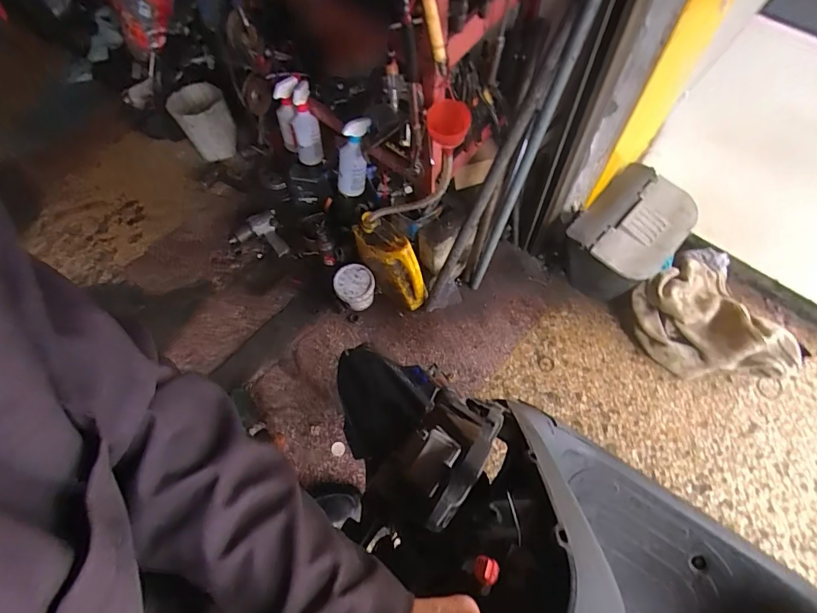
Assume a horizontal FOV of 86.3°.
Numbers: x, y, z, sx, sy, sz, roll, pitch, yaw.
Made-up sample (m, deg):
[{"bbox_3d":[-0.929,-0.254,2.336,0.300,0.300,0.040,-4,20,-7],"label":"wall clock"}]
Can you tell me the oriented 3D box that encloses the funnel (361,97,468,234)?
[{"bbox_3d":[0.023,-0.275,1.005,0.129,0.453,0.102,0,67,-26],"label":"funnel"}]

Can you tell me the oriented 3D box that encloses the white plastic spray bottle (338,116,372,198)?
[{"bbox_3d":[-0.140,-0.383,1.141,0.079,0.221,0.061,28,46,11],"label":"white plastic spray bottle"}]

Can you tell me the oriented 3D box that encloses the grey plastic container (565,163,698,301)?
[{"bbox_3d":[0.669,-0.222,1.337,0.266,0.182,0.380,37,72,18],"label":"grey plastic container"}]

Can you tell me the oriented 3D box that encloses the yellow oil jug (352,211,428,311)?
[{"bbox_3d":[-0.056,-0.116,1.252,0.100,0.284,0.214,-36,68,-13],"label":"yellow oil jug"}]

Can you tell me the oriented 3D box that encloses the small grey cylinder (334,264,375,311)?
[{"bbox_3d":[-0.160,-0.053,1.329,0.122,0.114,0.115,-17,65,-5],"label":"small grey cylinder"}]

